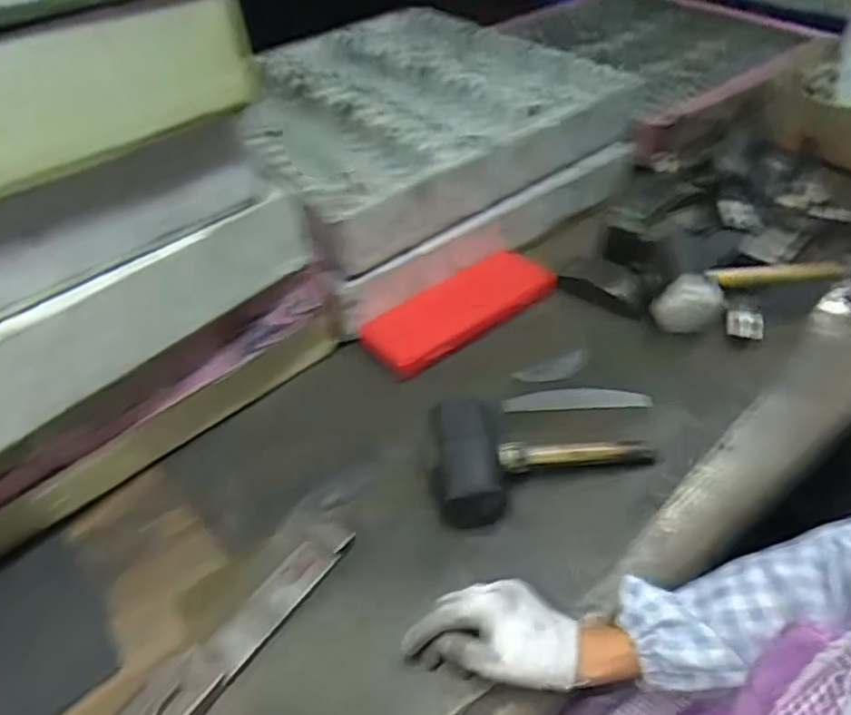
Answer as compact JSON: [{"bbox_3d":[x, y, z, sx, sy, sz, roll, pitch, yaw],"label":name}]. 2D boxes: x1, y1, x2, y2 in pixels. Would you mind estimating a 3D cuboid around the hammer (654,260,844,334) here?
[{"bbox_3d":[0.400,-0.093,0.735,0.231,0.077,0.061,-16,46,-10],"label":"hammer"}]

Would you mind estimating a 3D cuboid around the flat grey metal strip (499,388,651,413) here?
[{"bbox_3d":[0.171,0.045,0.675,0.165,0.007,0.031,-3,45,-1],"label":"flat grey metal strip"}]

